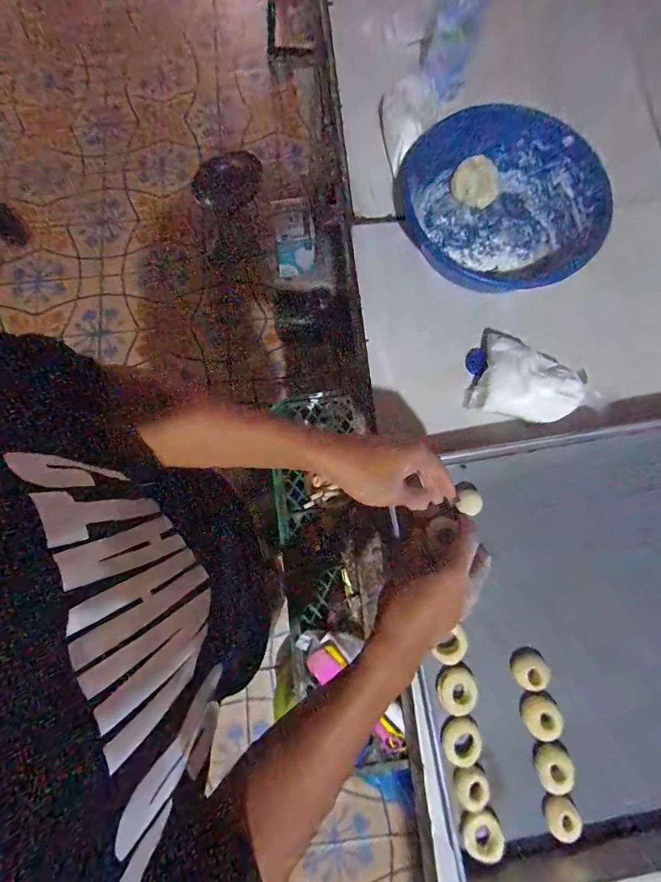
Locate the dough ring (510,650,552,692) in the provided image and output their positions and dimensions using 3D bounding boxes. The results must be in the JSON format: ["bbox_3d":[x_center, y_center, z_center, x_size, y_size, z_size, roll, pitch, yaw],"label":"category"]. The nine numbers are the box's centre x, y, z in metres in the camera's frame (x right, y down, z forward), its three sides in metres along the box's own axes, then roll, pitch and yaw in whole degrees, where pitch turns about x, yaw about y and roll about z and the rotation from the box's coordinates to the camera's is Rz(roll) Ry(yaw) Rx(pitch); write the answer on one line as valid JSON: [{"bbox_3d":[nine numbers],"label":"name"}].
[{"bbox_3d":[0.233,0.267,0.464,0.032,0.027,0.040,41,81,8],"label":"dough ring"}]

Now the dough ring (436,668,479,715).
[{"bbox_3d":[0.146,0.287,0.458,0.045,0.012,0.045,0,78,-1],"label":"dough ring"}]

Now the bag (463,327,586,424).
[{"bbox_3d":[0.246,-0.078,0.509,0.133,0.050,0.100,14,78,2],"label":"bag"}]

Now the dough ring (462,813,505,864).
[{"bbox_3d":[0.166,0.427,0.428,0.044,0.013,0.037,-21,79,-5],"label":"dough ring"}]

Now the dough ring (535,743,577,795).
[{"bbox_3d":[0.252,0.368,0.448,0.041,0.019,0.036,-42,82,-9],"label":"dough ring"}]

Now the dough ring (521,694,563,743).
[{"bbox_3d":[0.242,0.316,0.457,0.039,0.019,0.041,0,78,-1],"label":"dough ring"}]

